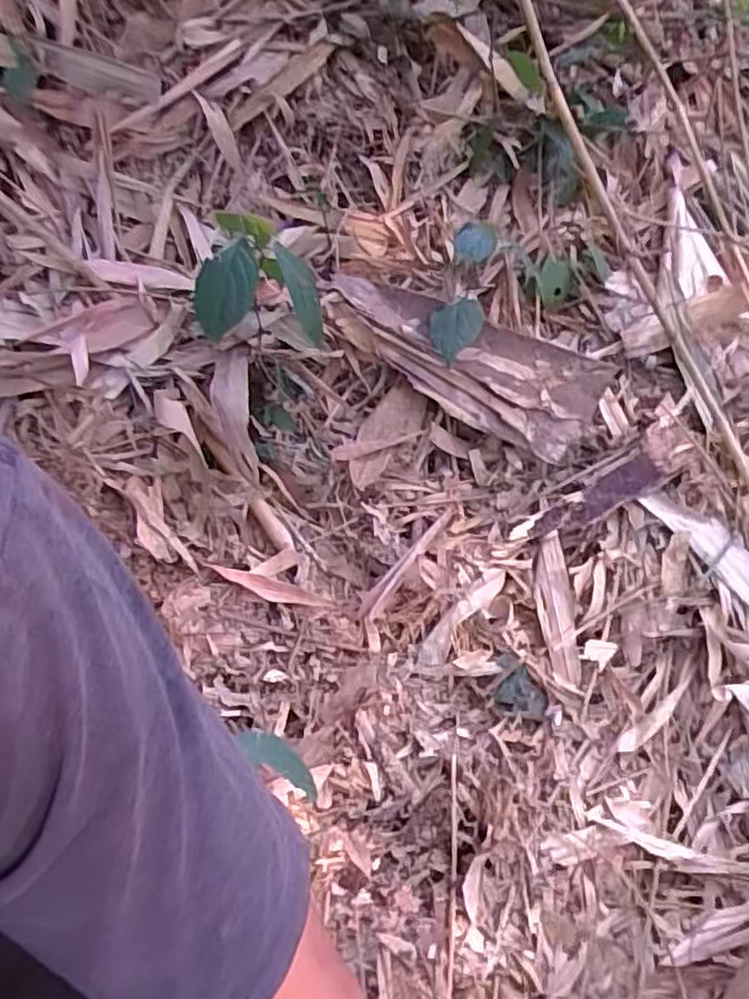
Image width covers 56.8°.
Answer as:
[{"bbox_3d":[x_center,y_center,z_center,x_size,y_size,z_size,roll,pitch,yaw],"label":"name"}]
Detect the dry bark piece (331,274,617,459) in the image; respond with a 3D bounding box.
[{"bbox_3d":[0.109,-0.166,0.873,0.364,0.036,0.137,21,88,-2],"label":"dry bark piece"}]

